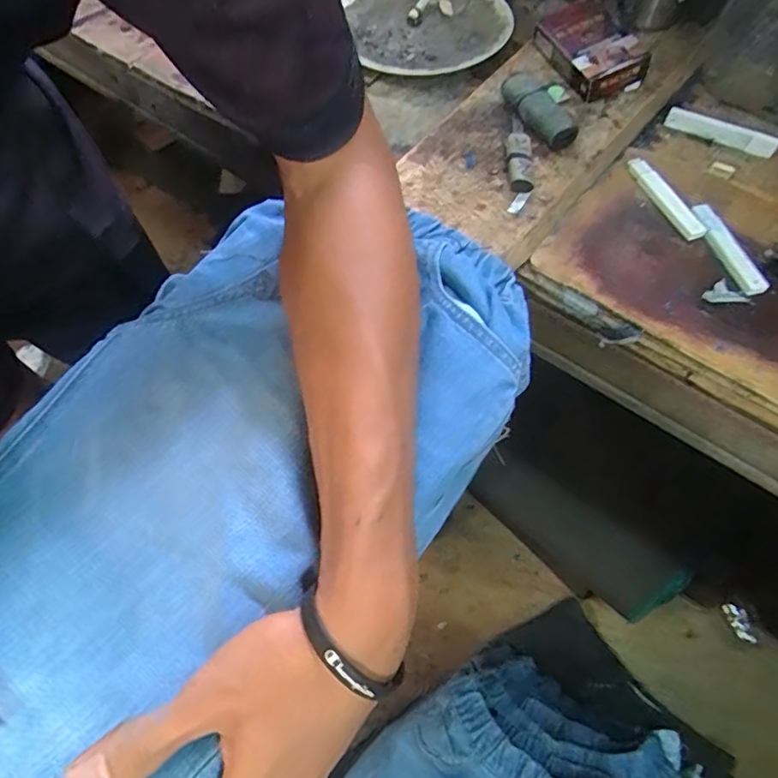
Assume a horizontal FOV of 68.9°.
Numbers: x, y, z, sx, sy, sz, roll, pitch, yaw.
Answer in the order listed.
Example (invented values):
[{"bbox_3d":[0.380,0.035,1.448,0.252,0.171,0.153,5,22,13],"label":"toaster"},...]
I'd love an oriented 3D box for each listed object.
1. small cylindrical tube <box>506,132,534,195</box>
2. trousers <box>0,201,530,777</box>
[{"bbox_3d":[0.102,-0.175,0.443,0.019,0.014,0.058,3,61,2],"label":"small cylindrical tube"},{"bbox_3d":[-0.149,0.090,0.279,0.225,0.031,0.560,36,67,18],"label":"trousers"}]

